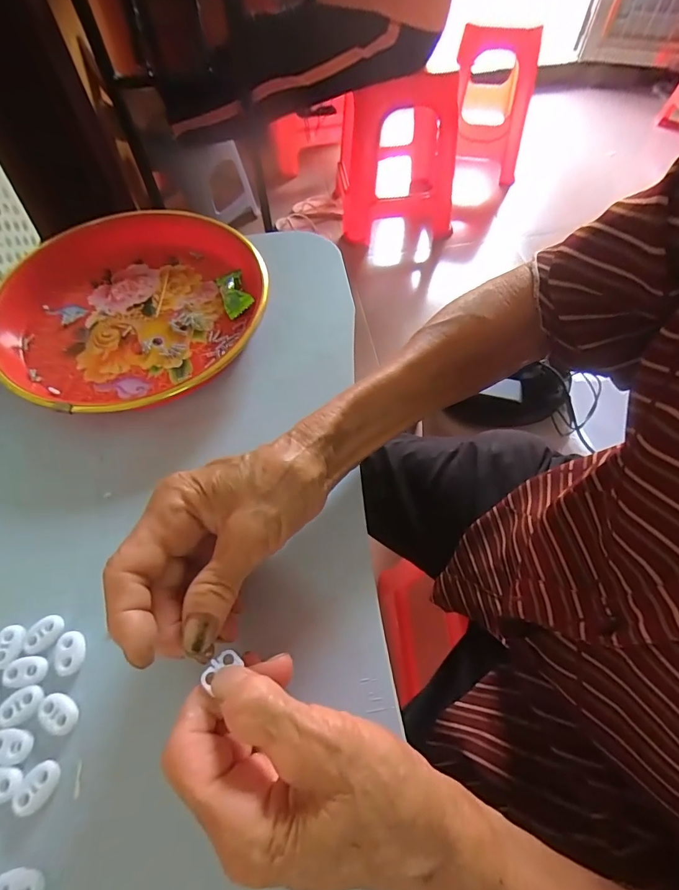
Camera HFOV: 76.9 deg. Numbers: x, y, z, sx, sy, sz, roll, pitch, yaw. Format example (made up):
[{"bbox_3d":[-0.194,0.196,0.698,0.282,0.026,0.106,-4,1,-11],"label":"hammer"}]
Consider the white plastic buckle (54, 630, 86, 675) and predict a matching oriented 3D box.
[{"bbox_3d":[-0.149,0.114,0.236,0.015,0.004,0.022,-9,59,-5],"label":"white plastic buckle"}]

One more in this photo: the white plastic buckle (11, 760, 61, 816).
[{"bbox_3d":[-0.146,0.165,0.205,0.015,0.004,0.022,29,63,16],"label":"white plastic buckle"}]

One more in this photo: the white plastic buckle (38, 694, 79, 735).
[{"bbox_3d":[-0.146,0.139,0.221,0.022,0.004,0.015,33,65,19],"label":"white plastic buckle"}]

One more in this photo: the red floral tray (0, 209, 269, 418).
[{"bbox_3d":[-0.172,-0.116,0.354,0.211,0.035,0.214,24,62,14],"label":"red floral tray"}]

